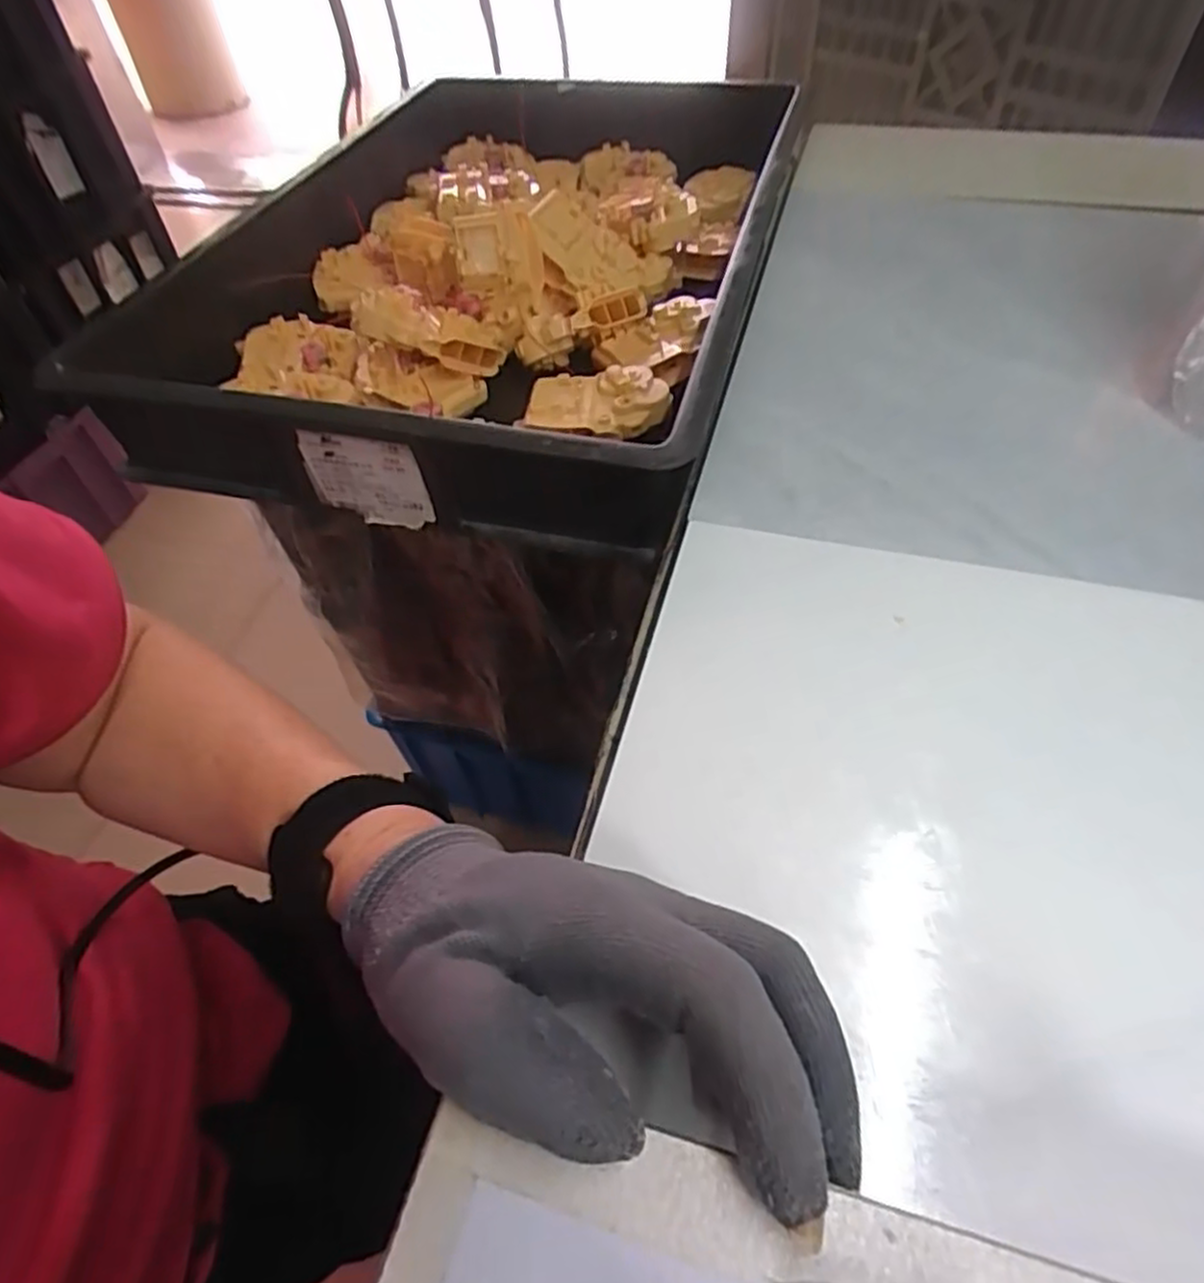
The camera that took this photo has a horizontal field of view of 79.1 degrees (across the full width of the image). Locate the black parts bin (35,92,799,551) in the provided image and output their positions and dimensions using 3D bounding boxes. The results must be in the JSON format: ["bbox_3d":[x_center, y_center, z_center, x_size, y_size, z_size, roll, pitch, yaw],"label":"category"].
[{"bbox_3d":[-0.093,-0.342,0.620,0.452,0.092,0.636,11,53,12],"label":"black parts bin"}]

